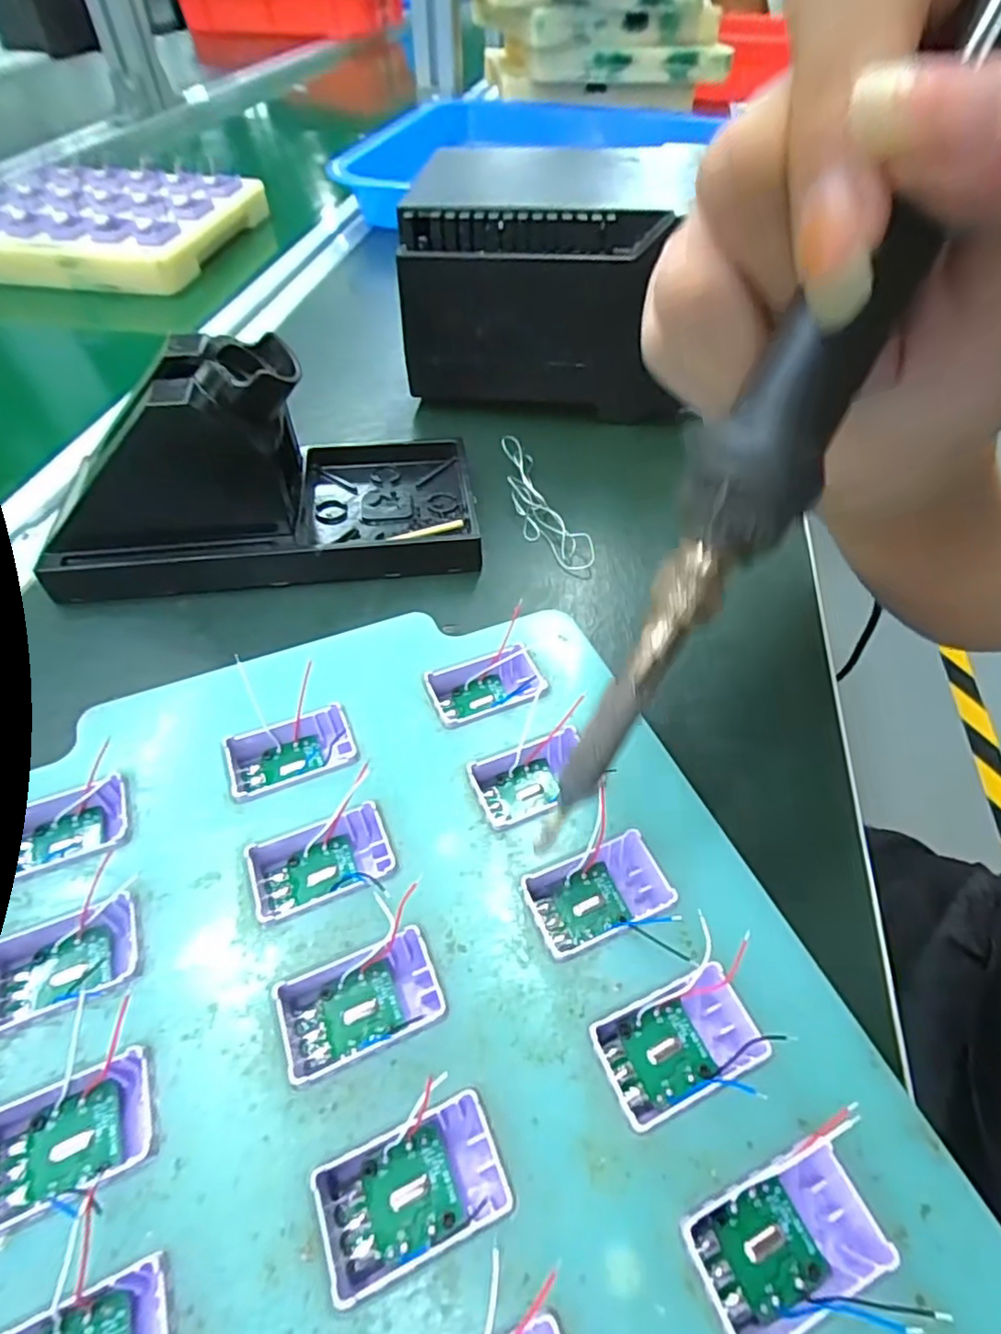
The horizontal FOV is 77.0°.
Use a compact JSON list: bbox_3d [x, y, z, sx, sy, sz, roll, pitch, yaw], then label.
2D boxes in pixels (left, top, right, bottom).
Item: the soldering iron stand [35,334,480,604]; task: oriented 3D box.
[{"bbox_3d":[-0.086,-0.076,0.234,0.149,0.071,0.073,-10,53,-9],"label":"soldering iron stand"}]

